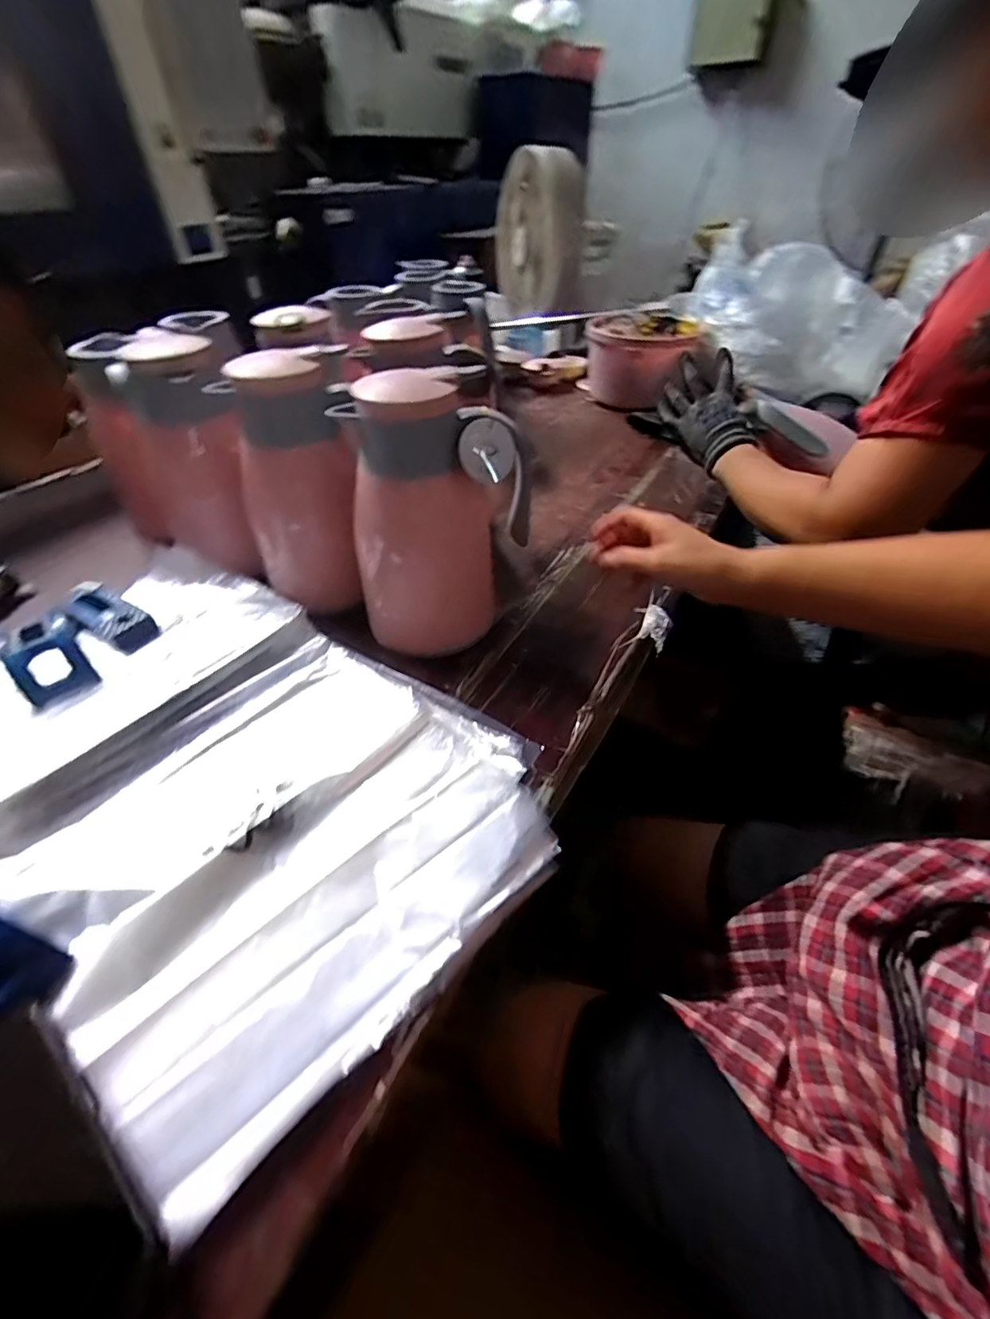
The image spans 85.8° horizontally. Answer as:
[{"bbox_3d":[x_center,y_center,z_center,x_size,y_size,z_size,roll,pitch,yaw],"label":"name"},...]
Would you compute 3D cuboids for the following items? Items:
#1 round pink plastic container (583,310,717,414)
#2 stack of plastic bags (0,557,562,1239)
[{"bbox_3d":[0.293,-0.599,1.077,0.208,0.142,0.200,0,44,0],"label":"round pink plastic container"},{"bbox_3d":[-0.259,0.074,0.458,0.578,0.033,0.341,26,50,24],"label":"stack of plastic bags"}]

